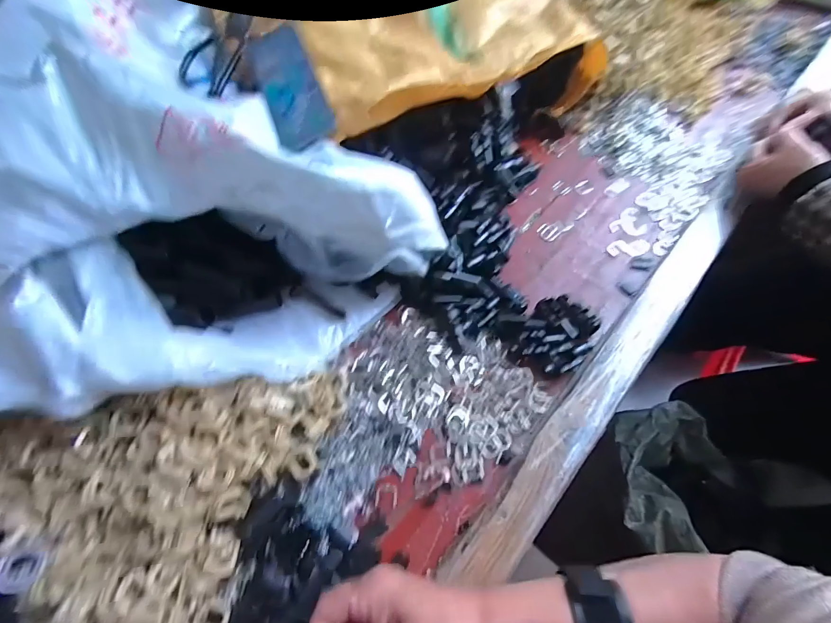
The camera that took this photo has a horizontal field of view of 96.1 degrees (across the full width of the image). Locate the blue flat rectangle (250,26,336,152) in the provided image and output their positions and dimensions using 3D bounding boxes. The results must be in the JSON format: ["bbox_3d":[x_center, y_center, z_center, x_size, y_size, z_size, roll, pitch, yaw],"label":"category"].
[{"bbox_3d":[-0.151,-0.271,0.452,0.065,0.007,0.162,-22,80,1],"label":"blue flat rectangle"}]

